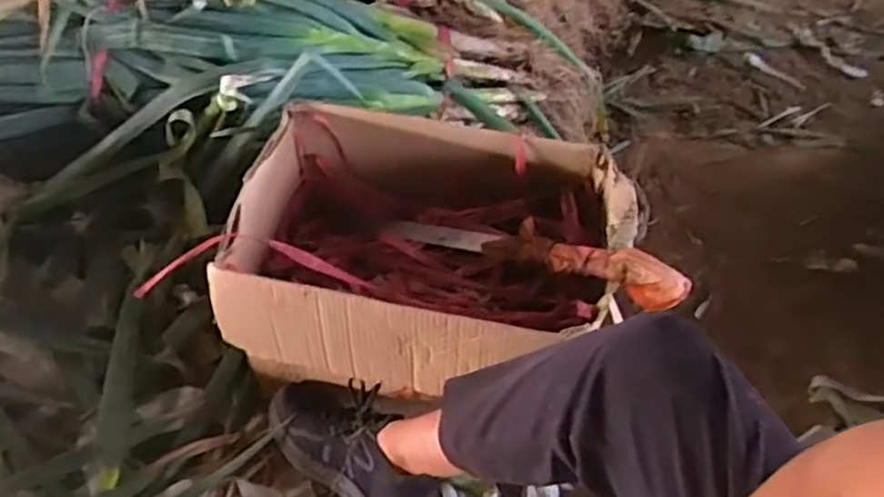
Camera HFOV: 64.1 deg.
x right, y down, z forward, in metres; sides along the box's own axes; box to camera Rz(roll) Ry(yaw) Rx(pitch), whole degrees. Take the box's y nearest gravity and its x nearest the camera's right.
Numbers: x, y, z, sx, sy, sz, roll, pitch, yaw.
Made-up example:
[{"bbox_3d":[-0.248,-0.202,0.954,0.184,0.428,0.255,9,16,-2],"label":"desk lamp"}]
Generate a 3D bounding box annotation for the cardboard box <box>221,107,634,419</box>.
[{"bbox_3d":[-0.015,0.009,0.837,0.442,0.177,0.328,9,50,10],"label":"cardboard box"}]

